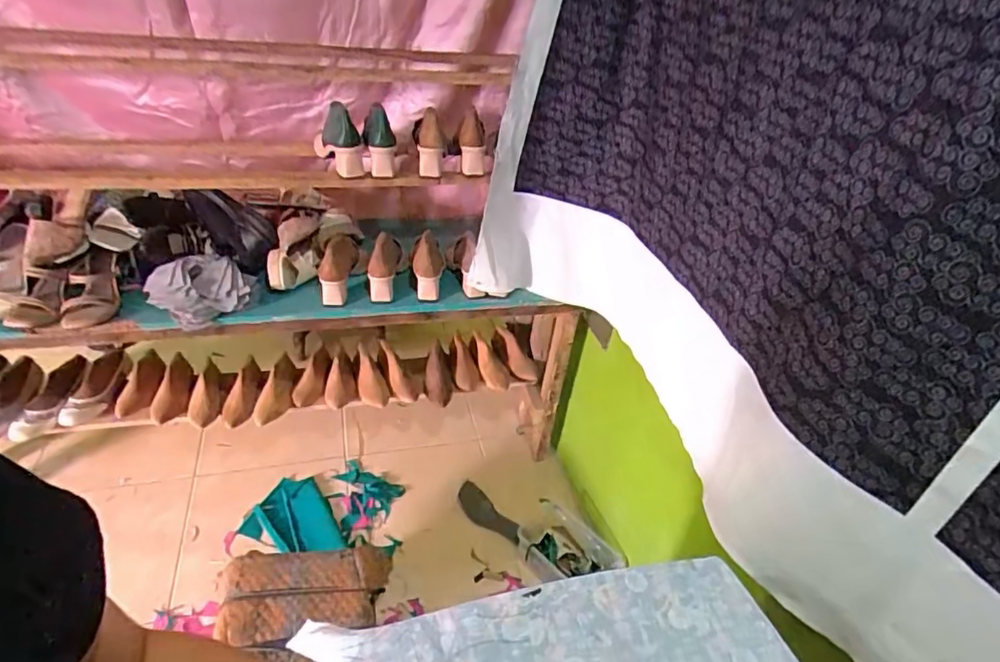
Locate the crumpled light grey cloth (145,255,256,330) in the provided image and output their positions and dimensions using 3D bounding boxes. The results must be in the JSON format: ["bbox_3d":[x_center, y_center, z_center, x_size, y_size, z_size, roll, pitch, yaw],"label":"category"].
[{"bbox_3d":[-0.614,-0.087,1.172,0.202,0.063,0.165,-11,40,-22],"label":"crumpled light grey cloth"}]

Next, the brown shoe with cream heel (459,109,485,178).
[{"bbox_3d":[-0.059,-0.394,1.197,0.054,0.166,0.044,7,63,0],"label":"brown shoe with cream heel"}]

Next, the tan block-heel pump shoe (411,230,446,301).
[{"bbox_3d":[-0.158,-0.144,1.268,0.073,0.082,0.137,0,56,-9],"label":"tan block-heel pump shoe"}]

